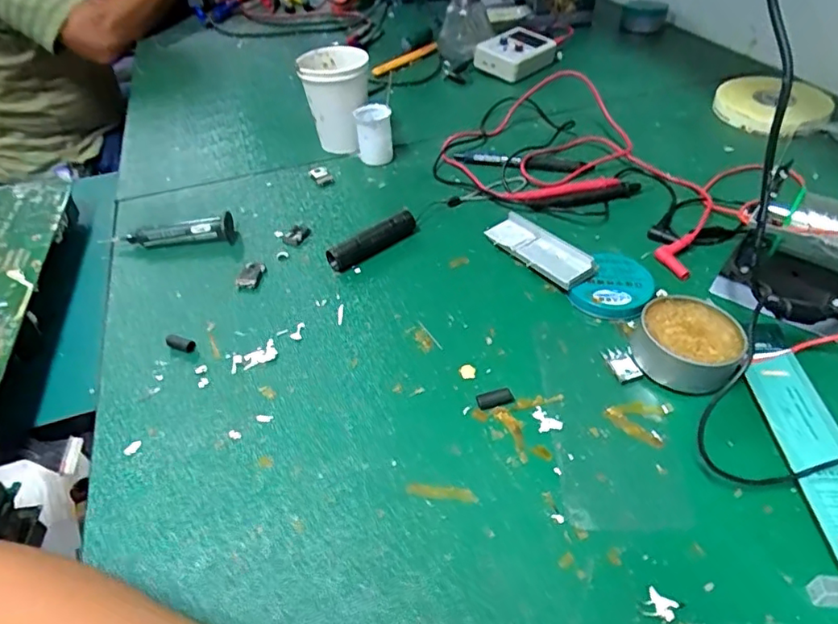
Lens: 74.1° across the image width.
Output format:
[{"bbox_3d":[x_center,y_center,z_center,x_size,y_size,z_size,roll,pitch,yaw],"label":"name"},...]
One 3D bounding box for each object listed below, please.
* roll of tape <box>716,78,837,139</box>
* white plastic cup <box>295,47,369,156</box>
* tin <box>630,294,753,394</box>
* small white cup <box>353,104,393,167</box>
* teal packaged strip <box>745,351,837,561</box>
[{"bbox_3d":[0.388,-0.230,0.615,0.103,0.032,0.103,-2,44,2],"label":"roll of tape"},{"bbox_3d":[-0.089,-0.228,0.596,0.066,0.100,0.066,-2,44,2],"label":"white plastic cup"},{"bbox_3d":[0.177,0.021,0.368,0.064,0.028,0.067,-2,44,2],"label":"tin"},{"bbox_3d":[-0.046,-0.183,0.578,0.037,0.055,0.037,-11,44,-7],"label":"small white cup"},{"bbox_3d":[0.228,0.080,0.317,0.043,0.012,0.137,-2,44,2],"label":"teal packaged strip"}]

